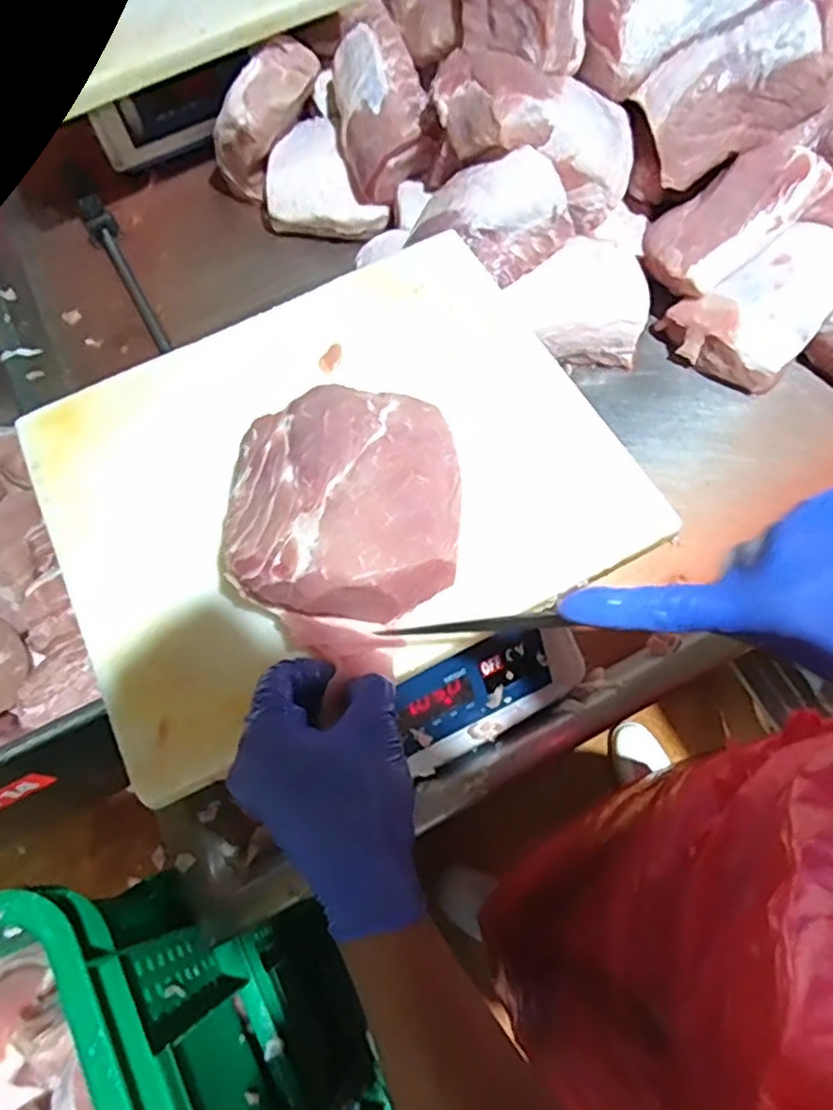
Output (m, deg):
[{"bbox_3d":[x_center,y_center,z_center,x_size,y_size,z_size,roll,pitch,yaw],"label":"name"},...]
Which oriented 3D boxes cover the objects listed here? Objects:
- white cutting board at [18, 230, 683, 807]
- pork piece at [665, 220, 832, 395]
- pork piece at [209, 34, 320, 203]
[{"bbox_3d":[-0.060,-0.056,0.470,0.365,0.018,0.294,-27,69,-9],"label":"white cutting board"},{"bbox_3d":[0.355,-0.261,0.692,0.123,0.071,0.193,42,75,17],"label":"pork piece"},{"bbox_3d":[-0.170,-0.477,0.769,0.141,0.132,0.076,-18,68,-5],"label":"pork piece"}]

